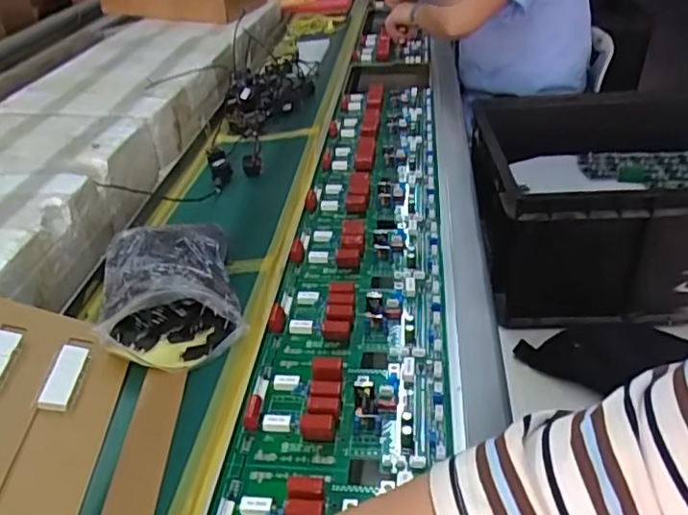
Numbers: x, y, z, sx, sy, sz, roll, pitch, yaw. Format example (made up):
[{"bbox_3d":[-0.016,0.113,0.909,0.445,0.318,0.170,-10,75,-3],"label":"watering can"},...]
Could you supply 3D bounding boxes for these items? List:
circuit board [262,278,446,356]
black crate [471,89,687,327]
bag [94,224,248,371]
[{"bbox_3d":[0.015,0.051,0.607,0.174,0.027,0.119,0,32,9],"label":"circuit board"},{"bbox_3d":[0.552,-0.105,0.995,0.656,0.216,0.428,-4,32,2],"label":"black crate"},{"bbox_3d":[-0.176,0.028,0.599,0.130,0.058,0.184,-13,33,-12],"label":"bag"}]

